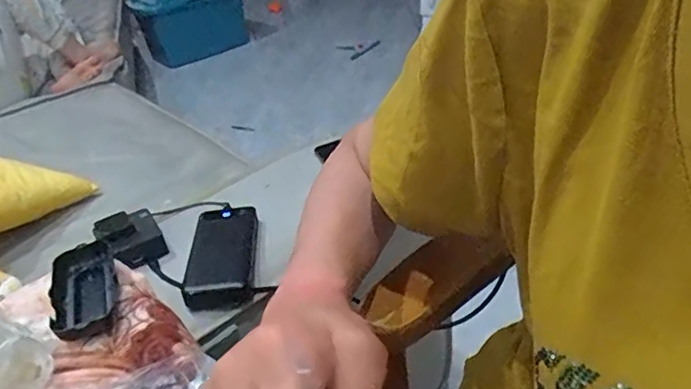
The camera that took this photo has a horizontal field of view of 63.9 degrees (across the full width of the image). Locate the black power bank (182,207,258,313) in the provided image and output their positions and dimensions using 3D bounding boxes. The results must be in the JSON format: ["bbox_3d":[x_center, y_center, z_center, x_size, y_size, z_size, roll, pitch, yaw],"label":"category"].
[{"bbox_3d":[-0.141,0.070,0.644,0.075,0.032,0.157,-10,34,-2],"label":"black power bank"}]

